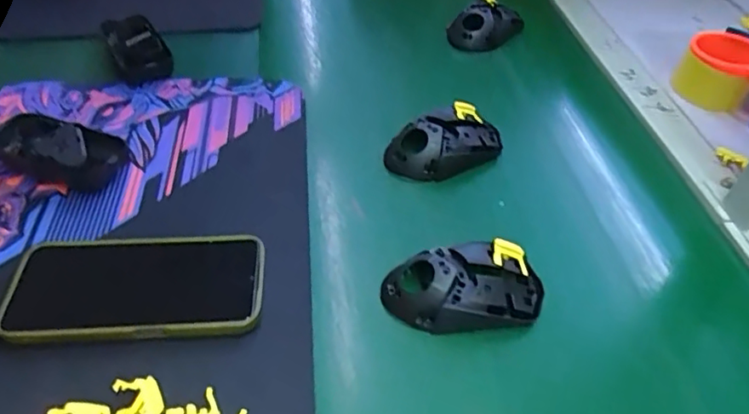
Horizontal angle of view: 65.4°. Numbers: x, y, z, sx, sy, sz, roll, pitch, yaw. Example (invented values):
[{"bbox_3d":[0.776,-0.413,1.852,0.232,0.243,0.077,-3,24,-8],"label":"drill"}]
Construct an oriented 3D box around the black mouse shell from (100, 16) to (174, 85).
[{"bbox_3d":[-0.246,-0.164,0.606,0.049,0.026,0.104,-22,52,-25],"label":"black mouse shell"}]

